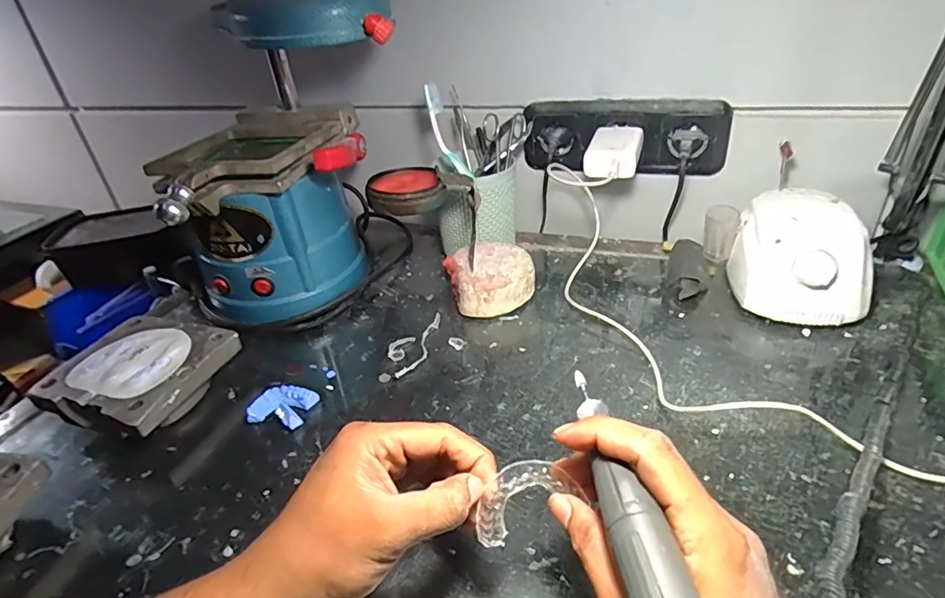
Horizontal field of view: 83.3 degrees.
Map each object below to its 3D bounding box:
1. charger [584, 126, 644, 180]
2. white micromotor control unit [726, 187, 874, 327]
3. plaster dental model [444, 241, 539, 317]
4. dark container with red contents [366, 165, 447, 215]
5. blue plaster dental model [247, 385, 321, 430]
[{"bbox_3d":[0.151,-0.155,0.562,0.052,0.029,0.081,6,37,21],"label":"charger"},{"bbox_3d":[0.306,-0.040,0.501,0.110,0.080,0.129,9,37,22],"label":"white micromotor control unit"},{"bbox_3d":[0.020,-0.020,0.557,0.085,0.041,0.085,-13,35,-9],"label":"plaster dental model"},{"bbox_3d":[-0.063,-0.102,0.496,0.069,0.022,0.067,-16,35,-10],"label":"dark container with red contents"},{"bbox_3d":[-0.159,0.091,0.449,0.046,0.016,0.037,4,36,16],"label":"blue plaster dental model"}]

